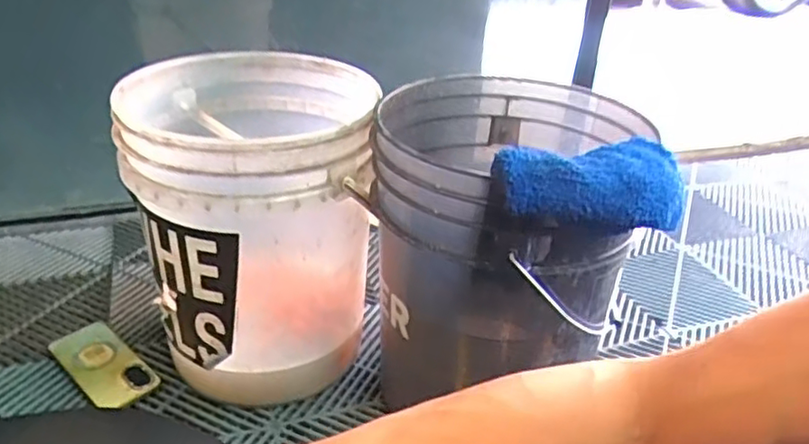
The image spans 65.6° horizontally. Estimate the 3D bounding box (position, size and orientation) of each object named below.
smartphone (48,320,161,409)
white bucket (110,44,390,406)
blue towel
[{"bbox_3d":[-0.396,0.187,0.829,0.169,0.009,0.074,28,38,34],"label":"smartphone"},{"bbox_3d":[-0.183,0.012,0.804,0.280,0.372,0.290,2,29,-1],"label":"white bucket"},{"bbox_3d":[0.149,-0.028,0.514,0.146,0.053,0.079,-5,30,-14],"label":"blue towel"}]

